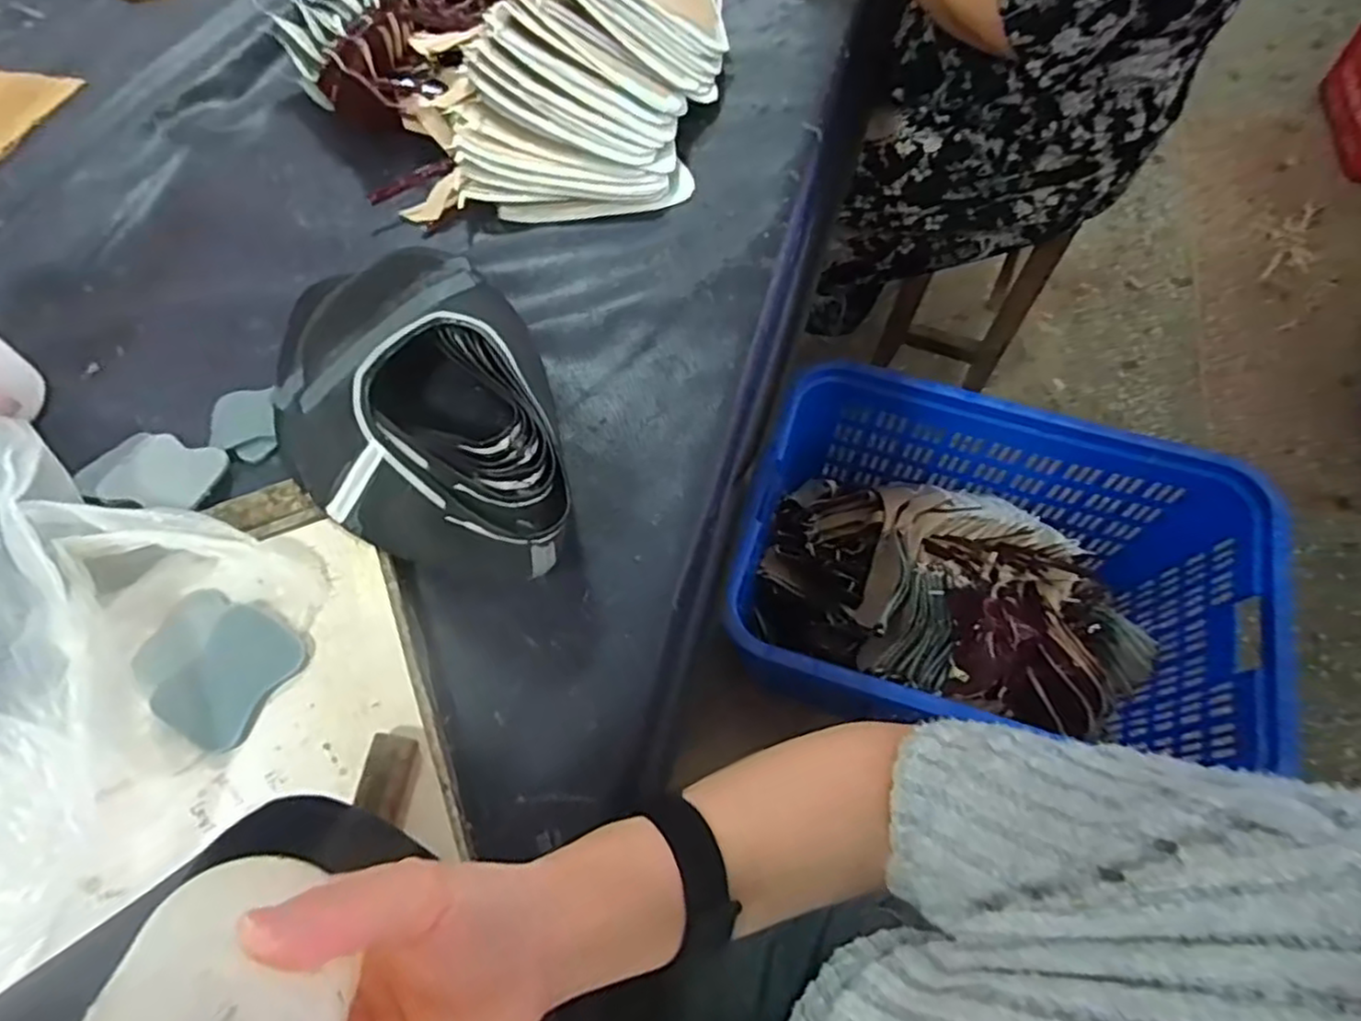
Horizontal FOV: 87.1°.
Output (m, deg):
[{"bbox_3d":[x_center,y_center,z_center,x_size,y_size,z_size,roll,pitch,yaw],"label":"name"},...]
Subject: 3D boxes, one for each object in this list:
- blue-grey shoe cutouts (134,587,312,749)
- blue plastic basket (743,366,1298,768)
[{"bbox_3d":[-0.279,0.091,0.425,0.089,0.009,0.077,26,68,11],"label":"blue-grey shoe cutouts"},{"bbox_3d":[0.421,0.093,1.015,0.629,0.303,0.472,12,64,7],"label":"blue plastic basket"}]

